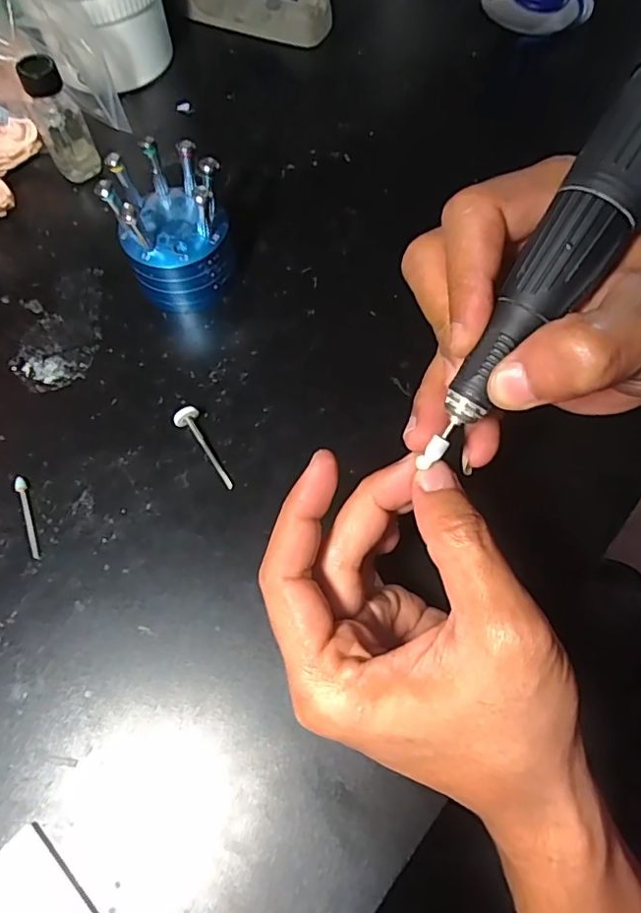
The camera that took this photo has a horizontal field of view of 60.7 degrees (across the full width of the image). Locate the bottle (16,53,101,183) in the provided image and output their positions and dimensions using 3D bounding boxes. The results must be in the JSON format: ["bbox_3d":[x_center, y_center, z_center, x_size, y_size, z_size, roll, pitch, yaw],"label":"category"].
[{"bbox_3d":[-0.162,-0.208,0.343,0.027,0.069,0.022,-21,67,-9],"label":"bottle"}]

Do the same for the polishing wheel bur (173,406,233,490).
[{"bbox_3d":[-0.058,-0.004,0.277,0.013,0.012,0.047,-31,69,-13],"label":"polishing wheel bur"}]

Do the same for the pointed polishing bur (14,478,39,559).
[{"bbox_3d":[-0.143,0.029,0.266,0.005,0.004,0.043,-21,67,-9],"label":"pointed polishing bur"}]

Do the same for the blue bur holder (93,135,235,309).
[{"bbox_3d":[-0.080,-0.126,0.302,0.059,0.067,0.064,-13,66,-6],"label":"blue bur holder"}]

